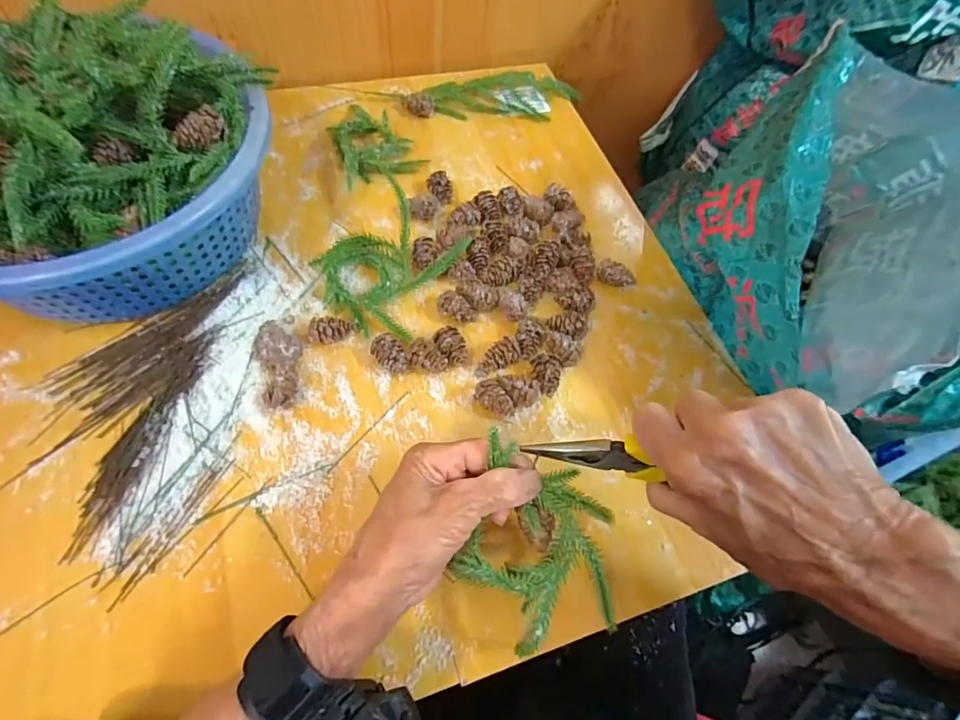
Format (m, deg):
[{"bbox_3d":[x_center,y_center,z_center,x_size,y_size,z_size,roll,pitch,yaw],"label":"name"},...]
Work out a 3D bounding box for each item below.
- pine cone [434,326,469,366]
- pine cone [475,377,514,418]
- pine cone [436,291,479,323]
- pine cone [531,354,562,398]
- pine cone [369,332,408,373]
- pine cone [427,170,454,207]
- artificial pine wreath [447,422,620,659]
[{"bbox_3d":[-0.023,-0.010,0.382,0.023,0.020,0.030,-12,65,-12],"label":"pine cone"},{"bbox_3d":[0.012,0.031,0.362,0.023,0.018,0.031,-30,70,-20],"label":"pine cone"},{"bbox_3d":[-0.019,-0.043,0.396,0.029,0.021,0.023,32,64,10],"label":"pine cone"},{"bbox_3d":[0.054,0.012,0.381,0.021,0.020,0.032,1,63,-6],"label":"pine cone"},{"bbox_3d":[-0.070,-0.005,0.373,0.024,0.019,0.031,-31,70,-20],"label":"pine cone"},{"bbox_3d":[-0.039,-0.167,0.460,0.024,0.021,0.029,0,63,-6],"label":"pine cone"},{"bbox_3d":[0.036,0.106,0.266,0.089,0.036,0.101,13,62,5],"label":"artificial pine wreath"}]

